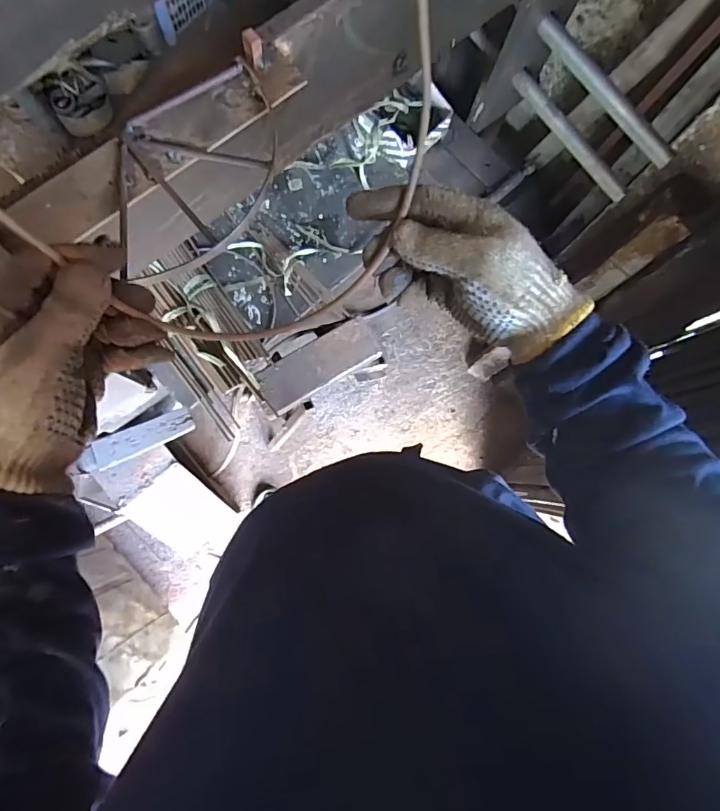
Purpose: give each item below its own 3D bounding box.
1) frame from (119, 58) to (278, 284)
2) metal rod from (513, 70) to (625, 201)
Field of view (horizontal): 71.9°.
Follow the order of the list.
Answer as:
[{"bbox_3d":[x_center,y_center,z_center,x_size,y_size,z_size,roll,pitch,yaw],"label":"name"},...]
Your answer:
[{"bbox_3d":[-0.123,-0.179,0.378,0.117,0.015,0.168,-3,83,-3],"label":"frame"},{"bbox_3d":[0.328,-0.423,0.780,0.027,0.025,0.254,-36,86,-6],"label":"metal rod"}]

